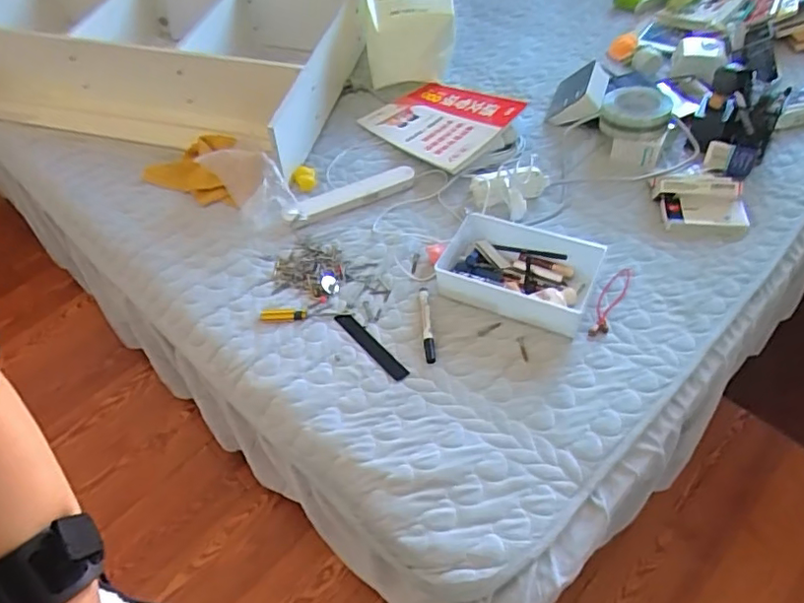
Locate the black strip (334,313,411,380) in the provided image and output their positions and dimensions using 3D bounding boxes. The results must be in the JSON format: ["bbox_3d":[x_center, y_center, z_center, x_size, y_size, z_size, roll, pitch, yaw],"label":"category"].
[{"bbox_3d":[-0.045,0.063,0.846,0.021,0.008,0.149,-35,58,-22],"label":"black strip"}]

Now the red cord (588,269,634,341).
[{"bbox_3d":[0.310,0.002,0.871,0.032,0.014,0.163,24,57,20],"label":"red cord"}]

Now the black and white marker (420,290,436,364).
[{"bbox_3d":[0.036,0.030,0.852,0.015,0.013,0.134,-4,52,0],"label":"black and white marker"}]

